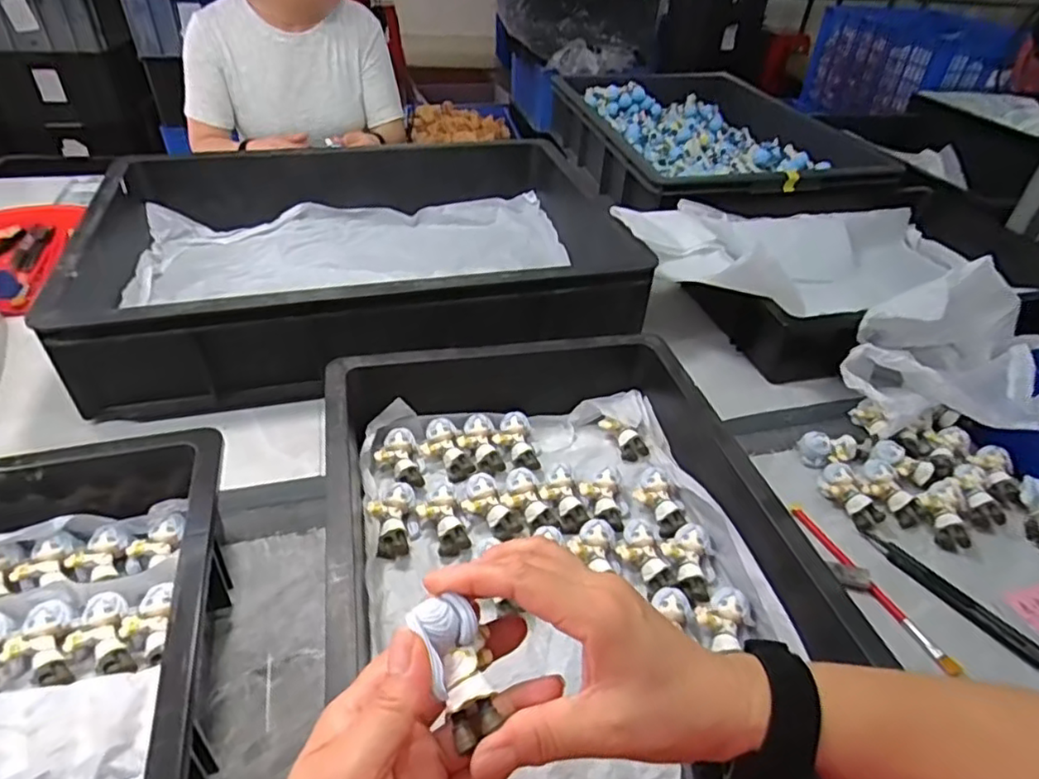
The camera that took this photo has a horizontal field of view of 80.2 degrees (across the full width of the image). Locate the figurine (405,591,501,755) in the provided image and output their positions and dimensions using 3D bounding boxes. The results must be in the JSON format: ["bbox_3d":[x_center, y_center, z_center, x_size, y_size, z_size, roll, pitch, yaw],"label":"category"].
[{"bbox_3d":[-0.026,0.119,0.266,0.028,0.029,0.057,-15,70,-22],"label":"figurine"}]

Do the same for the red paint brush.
[{"bbox_3d":[0.283,0.154,0.502,0.015,0.014,0.170,-12,42,-18],"label":"red paint brush"}]

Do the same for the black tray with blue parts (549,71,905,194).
[{"bbox_3d":[0.315,-0.427,1.014,0.384,0.069,0.526,-8,41,-14],"label":"black tray with blue parts"}]

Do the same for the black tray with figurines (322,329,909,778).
[{"bbox_3d":[0.027,0.135,0.430,0.321,0.113,0.490,-7,40,-13],"label":"black tray with figurines"}]

